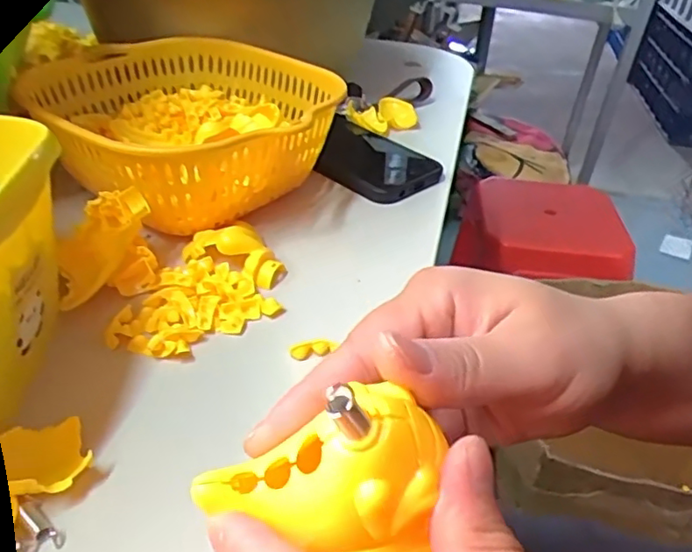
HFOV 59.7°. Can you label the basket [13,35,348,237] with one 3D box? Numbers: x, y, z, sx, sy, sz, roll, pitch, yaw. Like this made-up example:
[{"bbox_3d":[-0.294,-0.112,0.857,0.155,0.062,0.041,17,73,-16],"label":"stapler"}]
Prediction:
[{"bbox_3d":[-0.118,-0.108,0.446,0.200,0.072,0.194,3,36,-2],"label":"basket"}]

